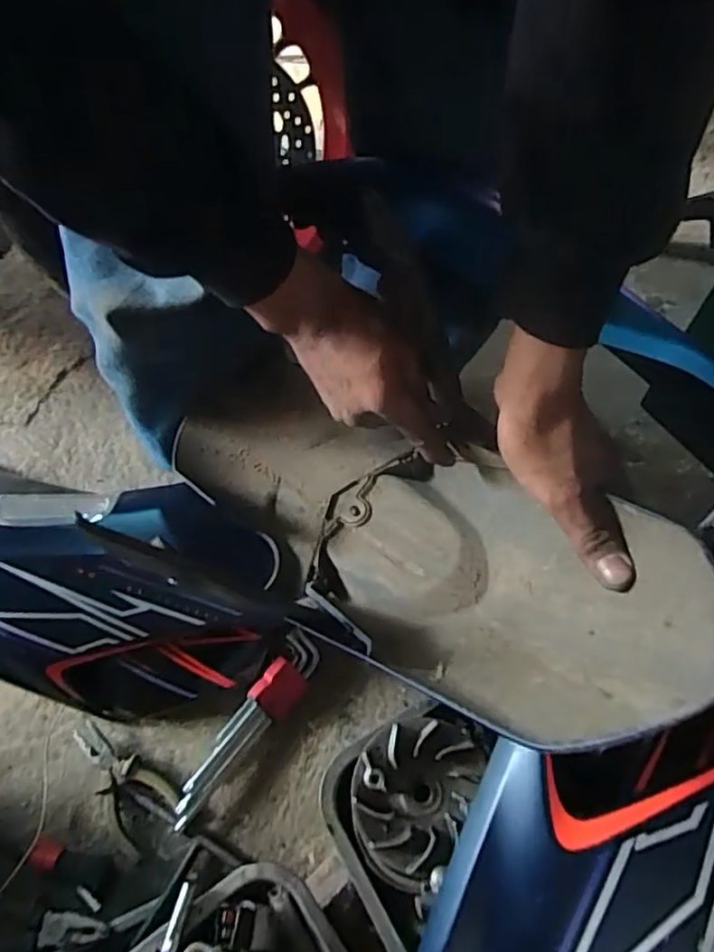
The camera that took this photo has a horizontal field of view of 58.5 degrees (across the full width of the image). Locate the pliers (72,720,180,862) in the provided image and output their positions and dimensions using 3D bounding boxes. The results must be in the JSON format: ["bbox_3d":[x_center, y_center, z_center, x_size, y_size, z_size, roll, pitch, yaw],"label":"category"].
[{"bbox_3d":[-0.229,0.298,0.635,0.061,0.028,0.133,-32,66,-16],"label":"pliers"}]

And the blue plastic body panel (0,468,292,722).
[{"bbox_3d":[-0.305,0.111,0.686,0.446,0.139,0.225,20,63,10],"label":"blue plastic body panel"}]

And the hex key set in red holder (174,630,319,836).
[{"bbox_3d":[-0.116,0.264,0.650,0.040,0.033,0.199,32,66,16],"label":"hex key set in red holder"}]

